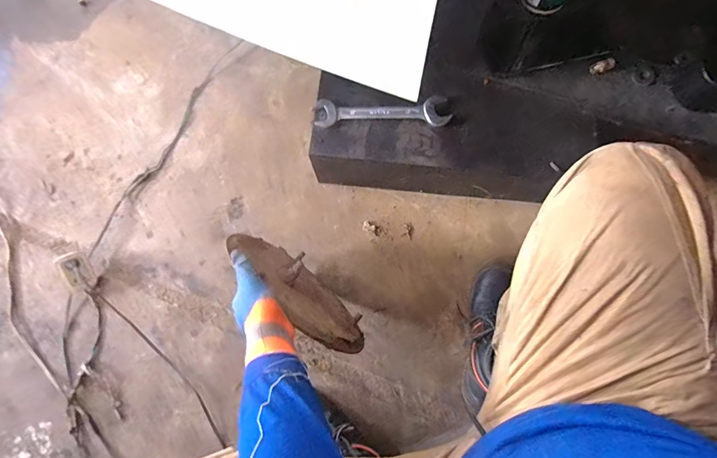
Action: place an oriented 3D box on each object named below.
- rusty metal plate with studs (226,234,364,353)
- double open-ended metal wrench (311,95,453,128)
[{"bbox_3d":[-0.101,0.101,0.650,0.060,0.251,0.267,-50,45,4],"label":"rusty metal plate with studs"},{"bbox_3d":[0.040,-0.225,0.731,0.260,0.014,0.053,0,92,7],"label":"double open-ended metal wrench"}]

